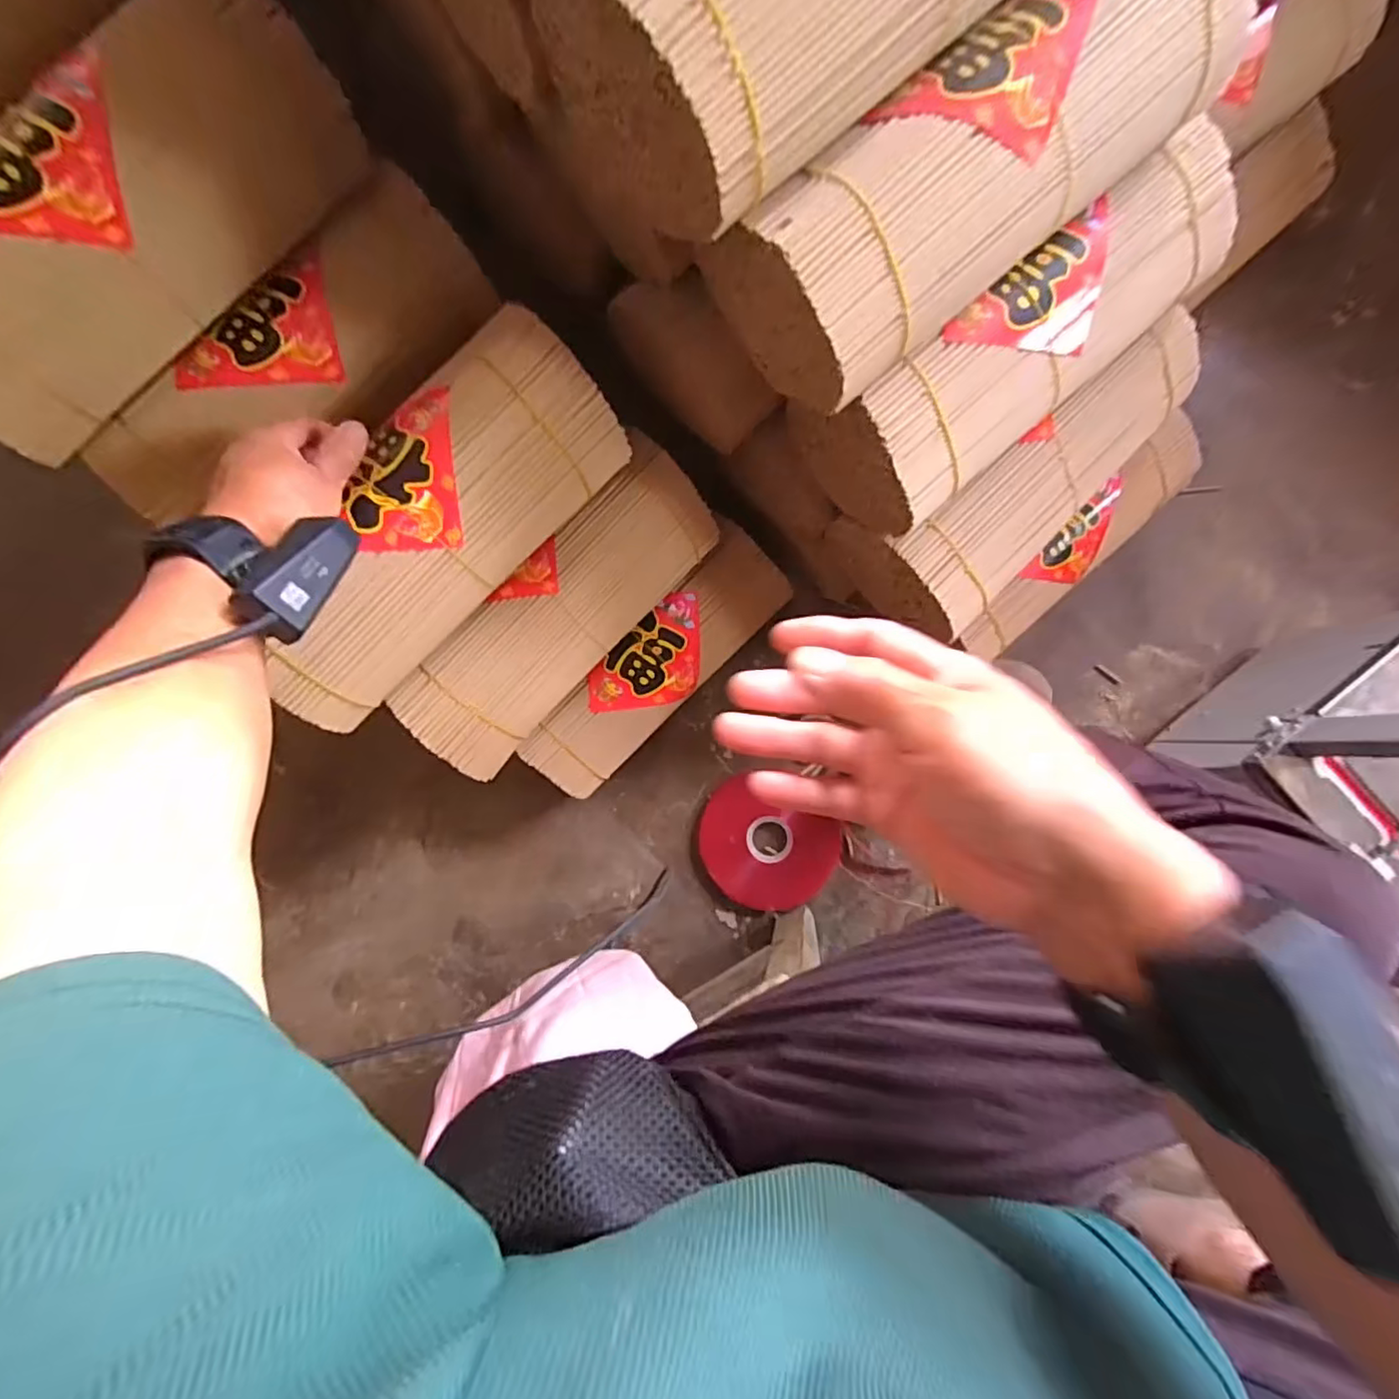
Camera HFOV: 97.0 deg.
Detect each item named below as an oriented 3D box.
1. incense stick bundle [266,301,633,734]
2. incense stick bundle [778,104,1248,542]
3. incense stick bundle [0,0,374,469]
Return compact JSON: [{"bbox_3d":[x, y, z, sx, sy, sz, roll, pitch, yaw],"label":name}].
[{"bbox_3d":[-0.192,-0.121,0.467,0.120,0.092,0.315,37,93,4],"label":"incense stick bundle"},{"bbox_3d":[0.246,-0.280,0.473,0.332,0.100,0.132,-38,86,1],"label":"incense stick bundle"},{"bbox_3d":[-0.381,-0.319,0.409,0.317,0.105,0.094,-45,86,0],"label":"incense stick bundle"}]

